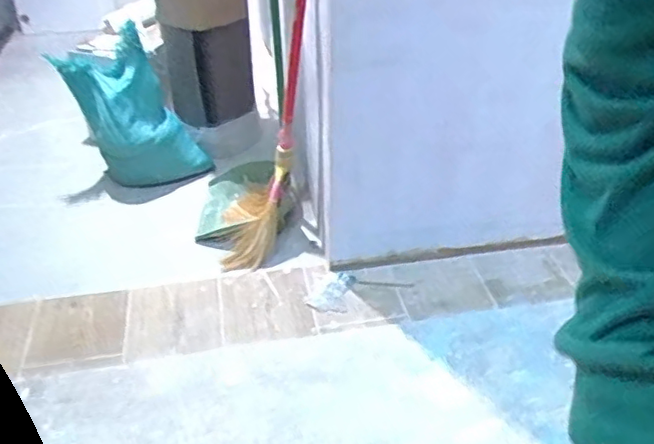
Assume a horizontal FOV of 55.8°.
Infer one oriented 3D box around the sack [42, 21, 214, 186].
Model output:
[{"bbox_3d":[-0.523,-0.293,1.699,0.261,0.399,0.225,23,43,28],"label":"sack"}]

